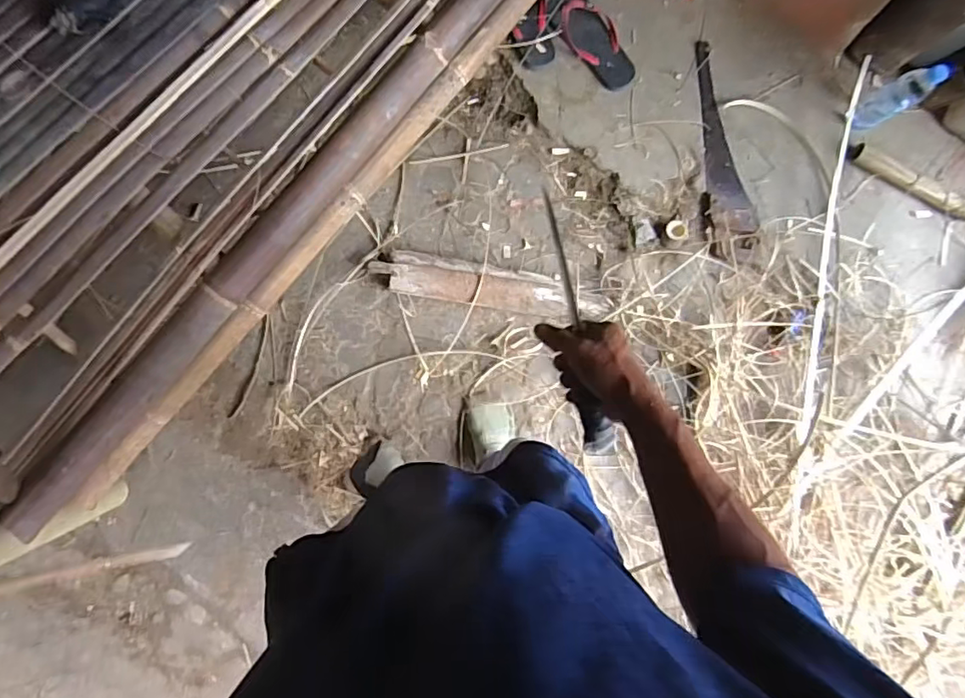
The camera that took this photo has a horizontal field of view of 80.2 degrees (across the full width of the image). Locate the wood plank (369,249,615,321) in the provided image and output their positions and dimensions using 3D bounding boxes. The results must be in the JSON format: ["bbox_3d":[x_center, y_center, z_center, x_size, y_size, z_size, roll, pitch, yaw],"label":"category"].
[{"bbox_3d":[0.024,-0.141,1.266,0.533,0.047,0.100,8,88,-4],"label":"wood plank"}]

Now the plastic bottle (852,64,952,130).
[{"bbox_3d":[0.887,-0.539,1.229,0.081,0.205,0.070,-29,91,-4],"label":"plastic bottle"}]

